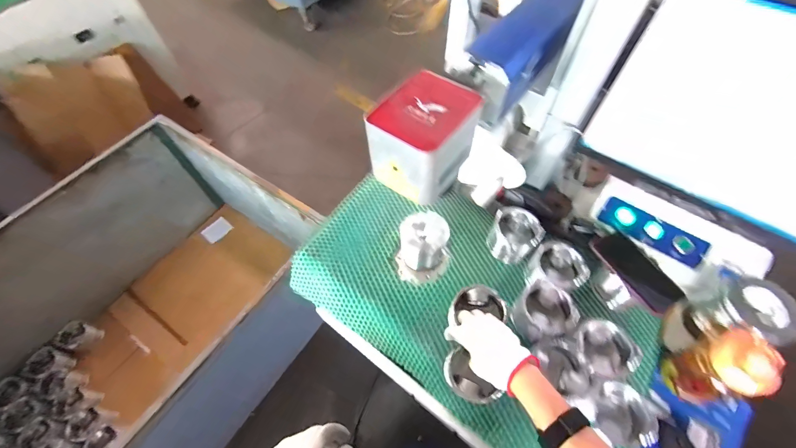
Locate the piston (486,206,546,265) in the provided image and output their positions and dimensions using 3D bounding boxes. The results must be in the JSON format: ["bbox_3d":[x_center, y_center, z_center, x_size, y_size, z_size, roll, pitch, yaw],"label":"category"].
[{"bbox_3d":[0.247,0.025,0.721,0.097,0.085,0.089,21,61,13],"label":"piston"}]

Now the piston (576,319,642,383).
[{"bbox_3d":[0.354,0.227,0.596,0.085,0.094,0.093,0,58,1],"label":"piston"}]

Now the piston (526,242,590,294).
[{"bbox_3d":[0.315,0.092,0.670,0.095,0.066,0.092,0,58,1],"label":"piston"}]

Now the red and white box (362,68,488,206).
[{"bbox_3d":[0.028,-0.108,0.424,0.102,0.092,0.124,34,65,19],"label":"red and white box"}]

